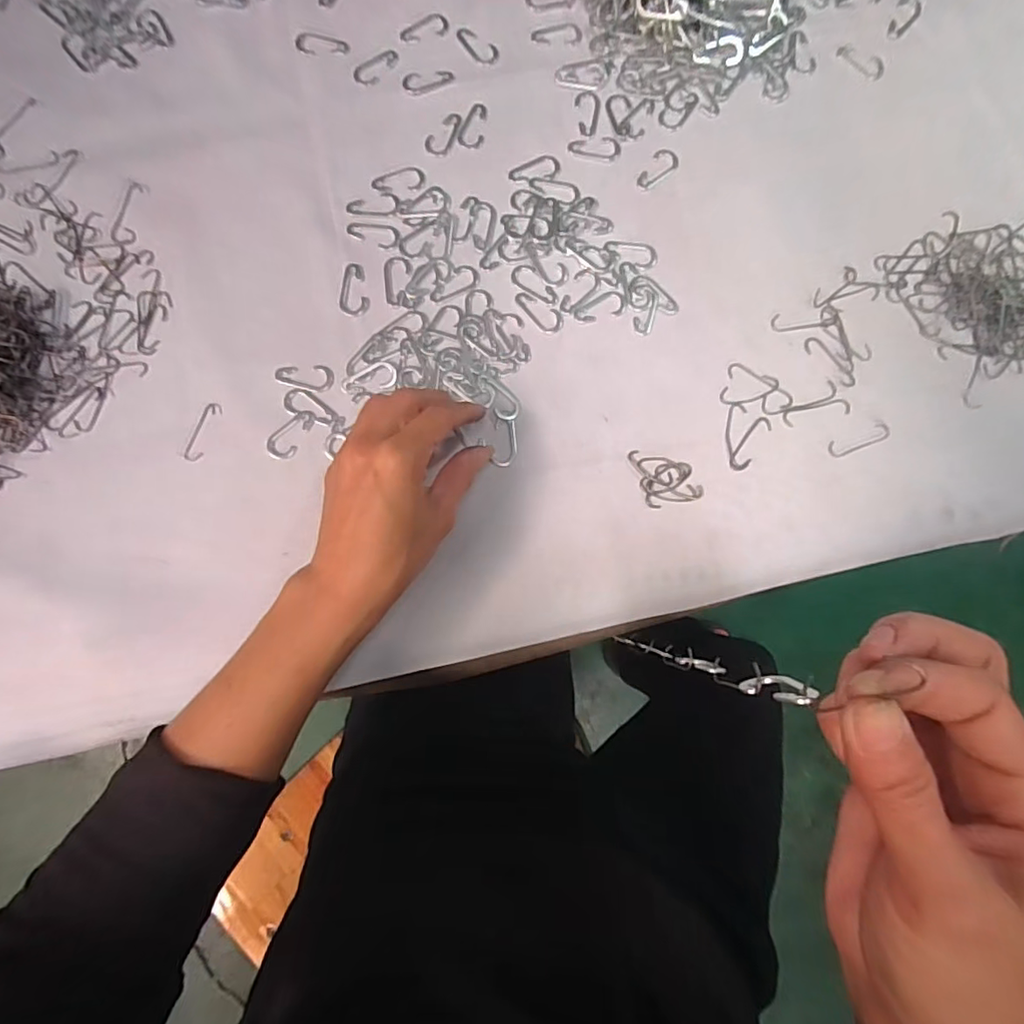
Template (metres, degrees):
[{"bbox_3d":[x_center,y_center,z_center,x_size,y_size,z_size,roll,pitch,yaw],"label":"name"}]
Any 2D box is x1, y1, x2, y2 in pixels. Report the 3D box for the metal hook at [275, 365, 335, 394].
[{"bbox_3d":[-0.136,-0.089,0.361,0.037,0.004,0.018,7,82,0],"label":"metal hook"}]

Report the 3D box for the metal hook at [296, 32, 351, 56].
[{"bbox_3d":[-0.137,-0.337,0.398,0.037,0.004,0.018,11,82,0],"label":"metal hook"}]

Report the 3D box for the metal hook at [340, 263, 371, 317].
[{"bbox_3d":[-0.107,-0.151,0.372,0.019,0.004,0.038,-4,82,-2],"label":"metal hook"}]

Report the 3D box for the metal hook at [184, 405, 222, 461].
[{"bbox_3d":[-0.200,-0.052,0.356,0.010,0.004,0.040,21,82,2],"label":"metal hook"}]

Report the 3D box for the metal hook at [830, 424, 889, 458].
[{"bbox_3d":[0.230,-0.048,0.362,0.044,0.004,0.012,-21,83,-4],"label":"metal hook"}]

